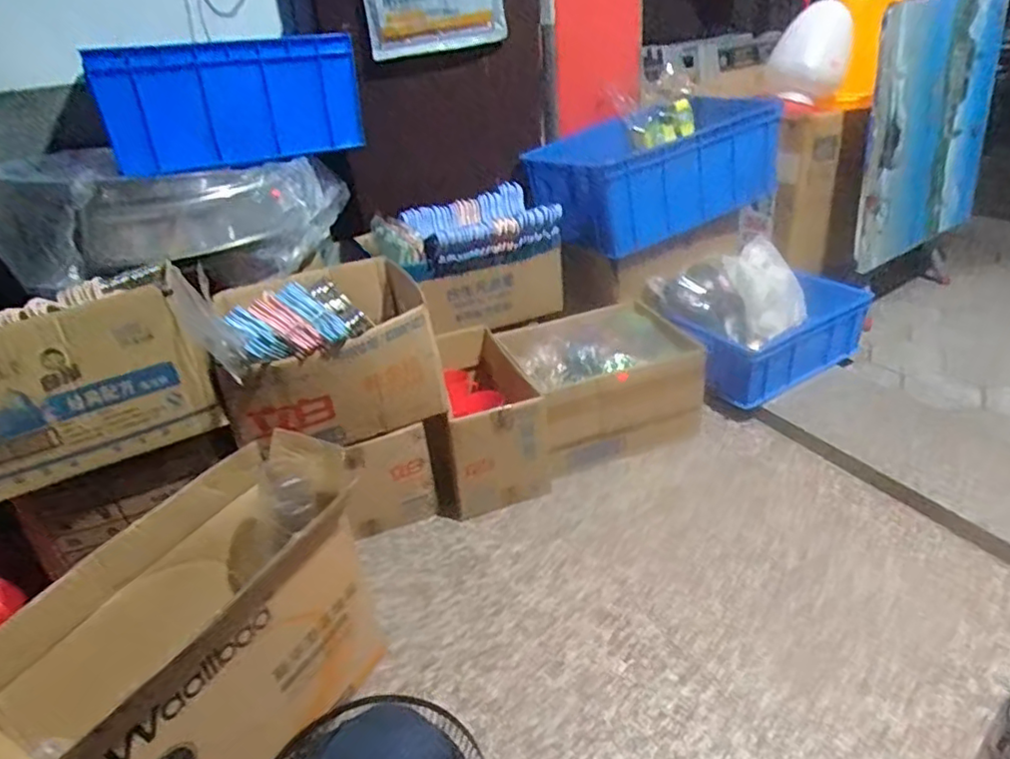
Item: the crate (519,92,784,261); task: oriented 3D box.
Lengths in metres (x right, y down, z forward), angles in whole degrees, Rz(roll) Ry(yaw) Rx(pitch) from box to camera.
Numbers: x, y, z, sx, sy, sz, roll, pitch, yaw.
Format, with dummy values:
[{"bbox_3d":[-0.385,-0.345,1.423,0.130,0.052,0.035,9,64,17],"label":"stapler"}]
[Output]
[{"bbox_3d":[0.394,-0.581,1.750,0.656,0.273,0.371,-17,33,-17],"label":"crate"}]

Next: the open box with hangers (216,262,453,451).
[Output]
[{"bbox_3d":[-0.357,-0.062,1.263,0.394,0.291,0.361,-17,33,-16],"label":"open box with hangers"}]

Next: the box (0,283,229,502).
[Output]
[{"bbox_3d":[-0.664,0.011,0.957,0.369,0.219,0.159,-23,36,-25],"label":"box"}]

